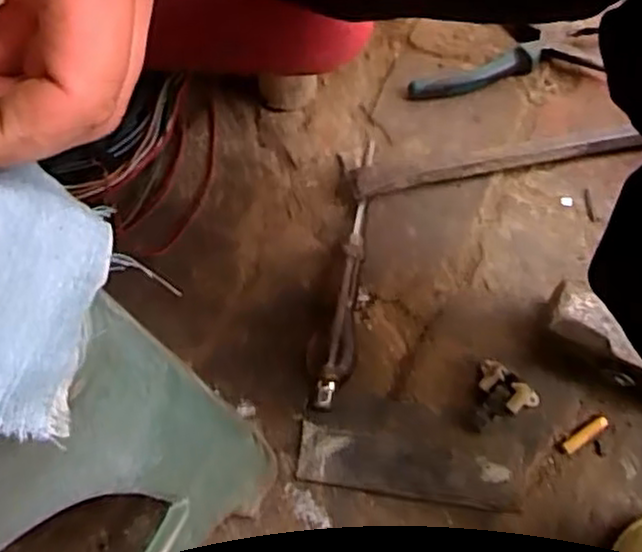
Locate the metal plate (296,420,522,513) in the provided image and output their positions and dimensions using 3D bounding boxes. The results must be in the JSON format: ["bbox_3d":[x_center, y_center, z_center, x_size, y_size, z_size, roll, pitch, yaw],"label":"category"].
[{"bbox_3d":[0.055,0.121,0.468,0.139,0.009,0.037,8,72,8],"label":"metal plate"}]

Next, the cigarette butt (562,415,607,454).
[{"bbox_3d":[0.170,0.101,0.477,0.034,0.004,0.008,-33,69,-12],"label":"cigarette butt"}]

